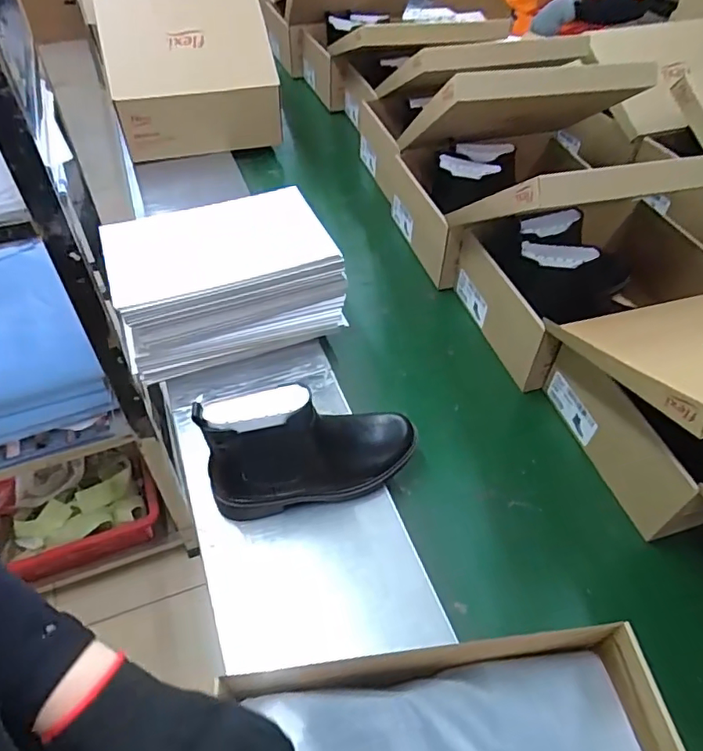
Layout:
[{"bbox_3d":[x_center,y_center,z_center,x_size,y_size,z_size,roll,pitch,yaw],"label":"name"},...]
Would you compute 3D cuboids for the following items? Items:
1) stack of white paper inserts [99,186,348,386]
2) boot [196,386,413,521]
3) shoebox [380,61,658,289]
[{"bbox_3d":[-0.190,-0.141,0.830,0.317,0.153,0.219,-15,51,-15],"label":"stack of white paper inserts"},{"bbox_3d":[-0.037,0.077,0.618,0.247,0.168,0.082,-15,51,-15],"label":"boot"},{"bbox_3d":[0.272,-0.424,0.990,0.349,0.309,0.255,-10,50,-10],"label":"shoebox"}]

